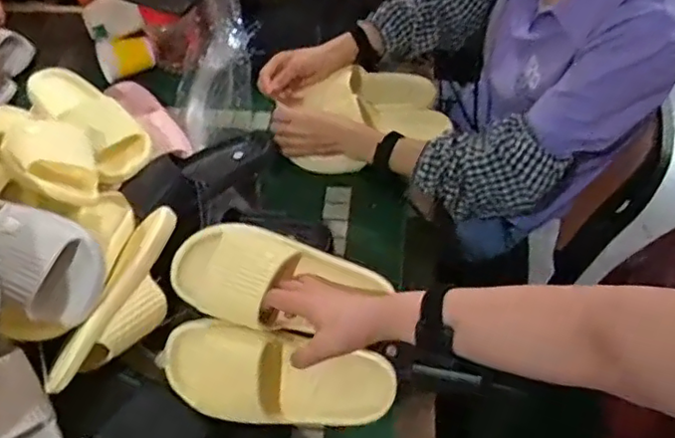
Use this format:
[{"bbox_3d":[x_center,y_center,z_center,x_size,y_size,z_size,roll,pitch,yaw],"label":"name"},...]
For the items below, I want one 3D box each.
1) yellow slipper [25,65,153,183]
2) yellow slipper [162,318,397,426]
[{"bbox_3d":[-0.372,-0.151,0.920,0.111,0.075,0.258,-40,65,-21],"label":"yellow slipper"},{"bbox_3d":[-0.069,0.185,0.707,0.261,0.075,0.109,11,83,-5],"label":"yellow slipper"}]

